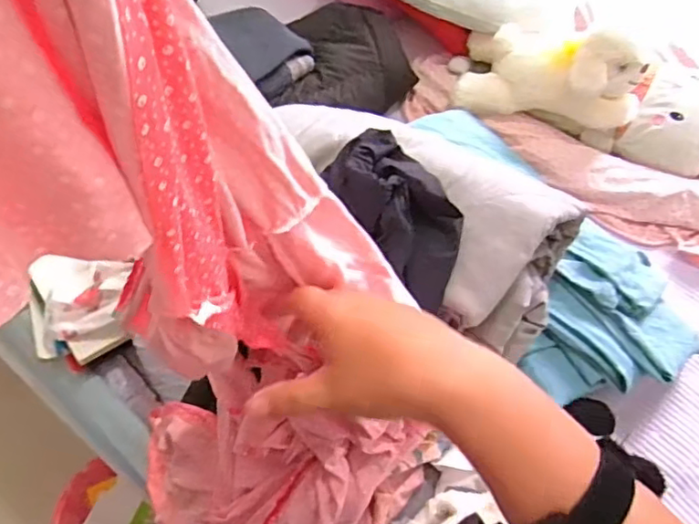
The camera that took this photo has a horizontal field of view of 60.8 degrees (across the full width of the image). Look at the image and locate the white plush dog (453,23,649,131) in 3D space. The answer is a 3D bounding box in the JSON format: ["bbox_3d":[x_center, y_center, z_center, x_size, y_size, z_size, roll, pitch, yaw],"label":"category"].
[{"bbox_3d":[0.318,-0.307,0.961,0.286,0.124,0.128,13,59,19],"label":"white plush dog"}]

